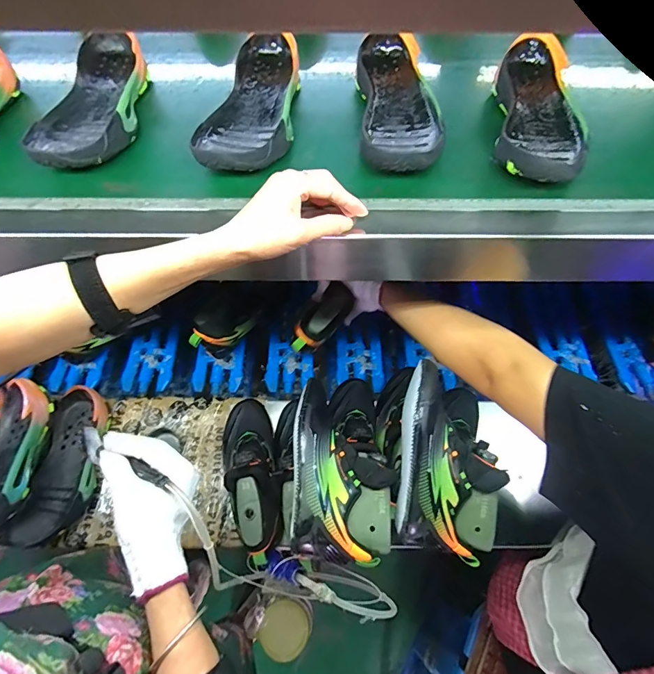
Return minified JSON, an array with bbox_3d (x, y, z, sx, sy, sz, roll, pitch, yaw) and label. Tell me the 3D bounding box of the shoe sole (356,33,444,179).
[{"bbox_3d":[0.085,-0.275,0.476,0.088,0.048,0.233,-1,63,0],"label":"shoe sole"}]

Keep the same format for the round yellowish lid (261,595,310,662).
[{"bbox_3d":[-0.062,0.431,0.580,0.069,0.014,0.075,36,69,17],"label":"round yellowish lid"}]

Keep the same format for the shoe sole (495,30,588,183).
[{"bbox_3d":[0.253,-0.265,0.473,0.100,0.053,0.246,8,64,5],"label":"shoe sole"}]

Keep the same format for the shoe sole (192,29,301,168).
[{"bbox_3d":[-0.085,-0.277,0.475,0.102,0.049,0.242,10,64,6],"label":"shoe sole"}]

